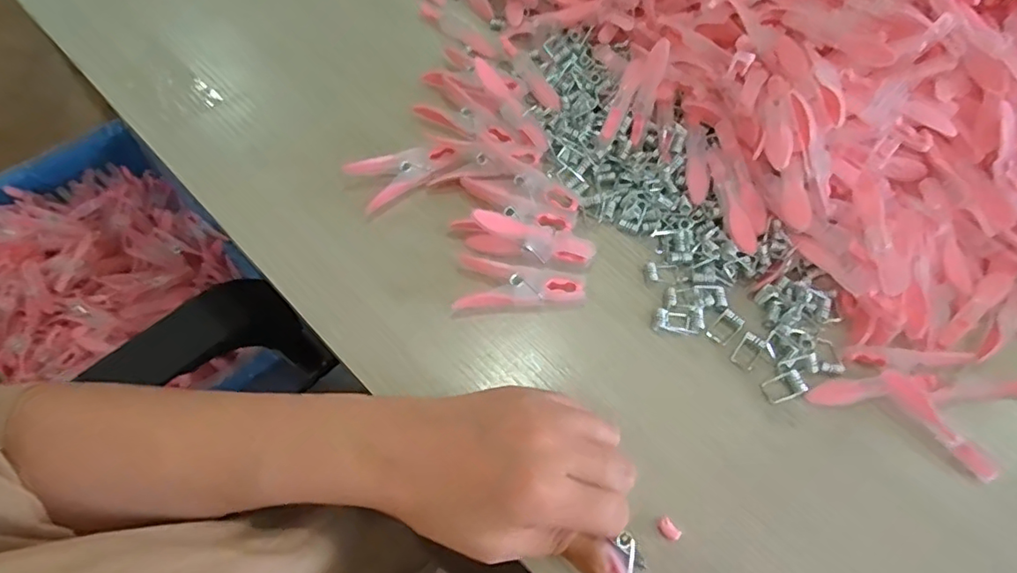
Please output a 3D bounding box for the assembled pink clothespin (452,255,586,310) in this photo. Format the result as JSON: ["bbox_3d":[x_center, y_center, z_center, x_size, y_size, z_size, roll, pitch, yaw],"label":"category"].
[{"bbox_3d":[0.008,0.001,0.344,0.076,0.013,0.032,5,62,-1],"label":"assembled pink clothespin"}]

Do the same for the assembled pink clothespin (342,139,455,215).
[{"bbox_3d":[-0.067,-0.077,0.377,0.070,0.018,0.029,-25,66,-16],"label":"assembled pink clothespin"}]

